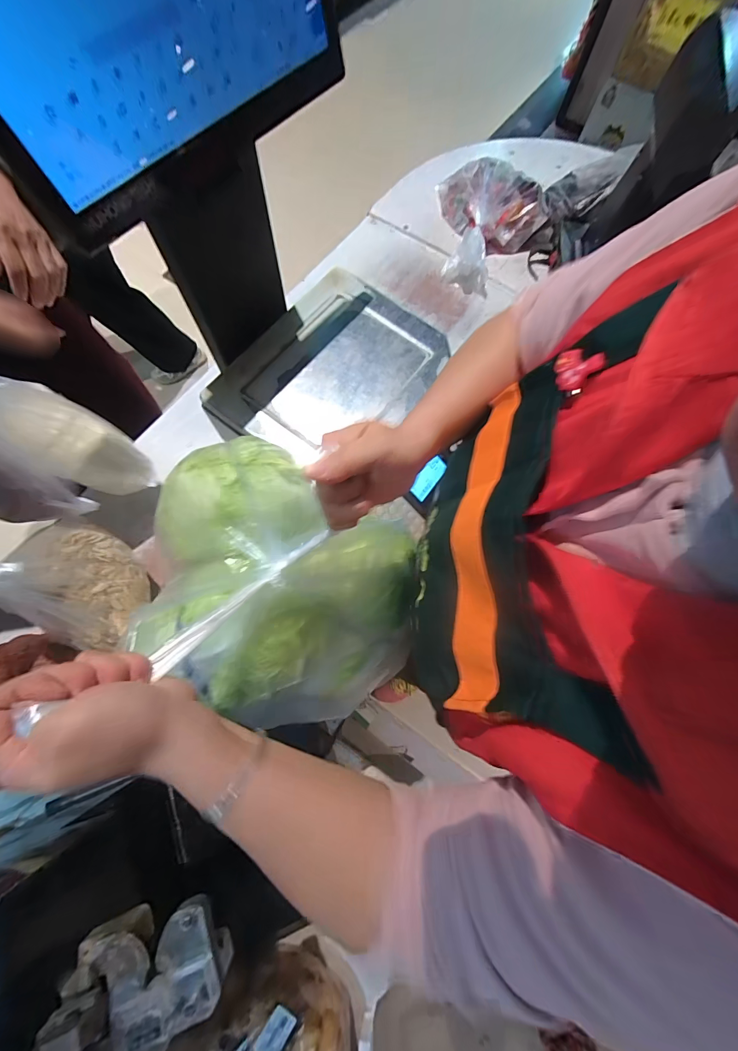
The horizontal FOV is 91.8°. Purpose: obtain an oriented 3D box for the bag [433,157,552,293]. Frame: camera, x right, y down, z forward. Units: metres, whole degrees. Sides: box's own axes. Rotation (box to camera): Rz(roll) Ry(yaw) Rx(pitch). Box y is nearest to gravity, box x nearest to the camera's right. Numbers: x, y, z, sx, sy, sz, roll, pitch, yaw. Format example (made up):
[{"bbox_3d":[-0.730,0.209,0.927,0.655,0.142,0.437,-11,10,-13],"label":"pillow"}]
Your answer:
[{"bbox_3d":[0.230,-0.697,0.819,0.259,0.117,0.242,40,77,9],"label":"bag"}]

